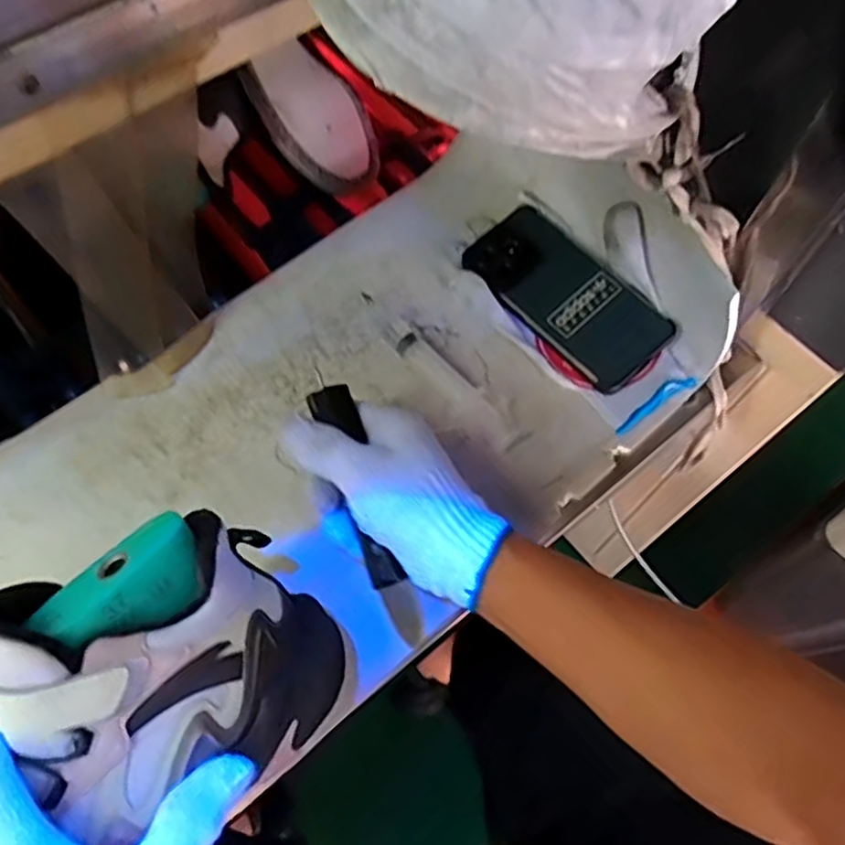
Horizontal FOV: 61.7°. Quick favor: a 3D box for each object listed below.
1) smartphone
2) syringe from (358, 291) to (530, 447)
[{"bbox_3d":[0.112,-0.101,0.549,0.080,0.011,0.163,-42,73,-9],"label":"smartphone"},{"bbox_3d":[0.012,-0.040,0.530,0.028,0.017,0.162,-40,73,-18],"label":"syringe"}]

